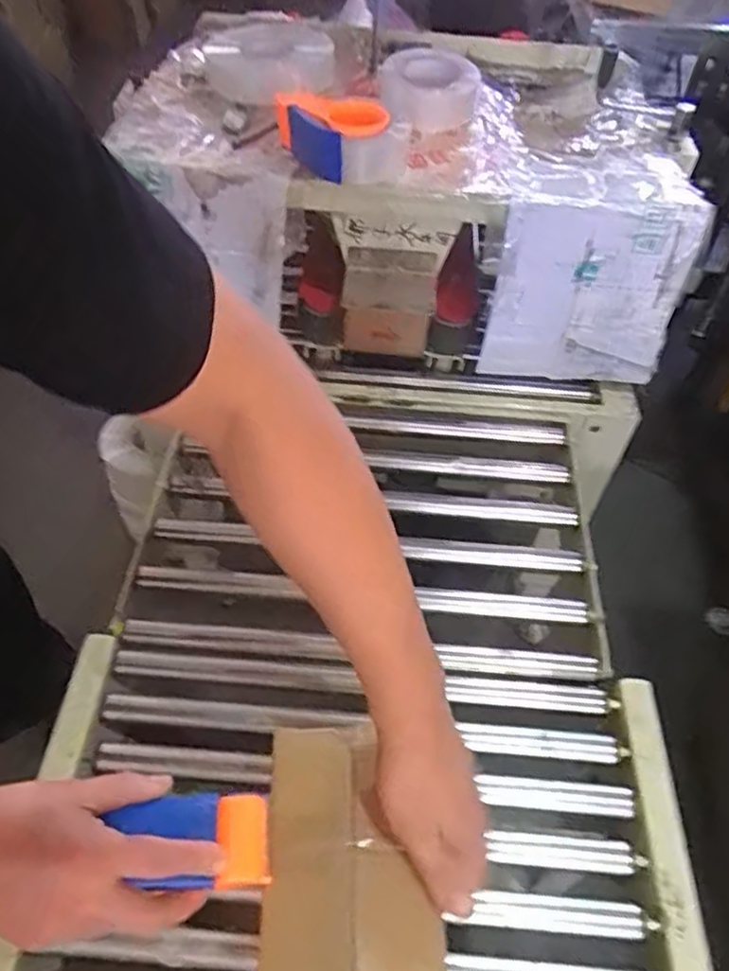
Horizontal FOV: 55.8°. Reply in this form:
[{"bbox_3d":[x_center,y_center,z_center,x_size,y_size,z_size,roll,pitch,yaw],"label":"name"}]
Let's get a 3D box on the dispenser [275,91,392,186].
[{"bbox_3d":[-0.033,-0.413,0.802,0.098,0.056,0.126,-24,56,-22],"label":"dispenser"}]

